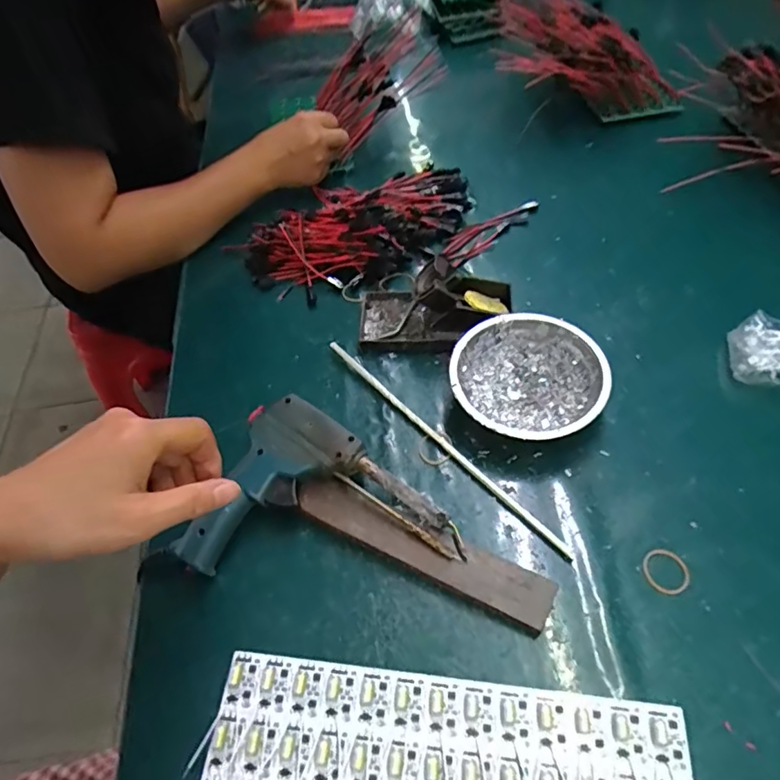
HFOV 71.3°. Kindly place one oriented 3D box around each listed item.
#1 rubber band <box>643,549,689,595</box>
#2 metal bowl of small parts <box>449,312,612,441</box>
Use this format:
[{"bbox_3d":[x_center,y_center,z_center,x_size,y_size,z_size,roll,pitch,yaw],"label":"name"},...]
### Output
[{"bbox_3d":[0.197,0.129,0.387,0.029,0.004,0.031,-3,55,4],"label":"rubber band"},{"bbox_3d":[0.118,-0.006,0.469,0.125,0.039,0.121,-3,55,4],"label":"metal bowl of small parts"}]

